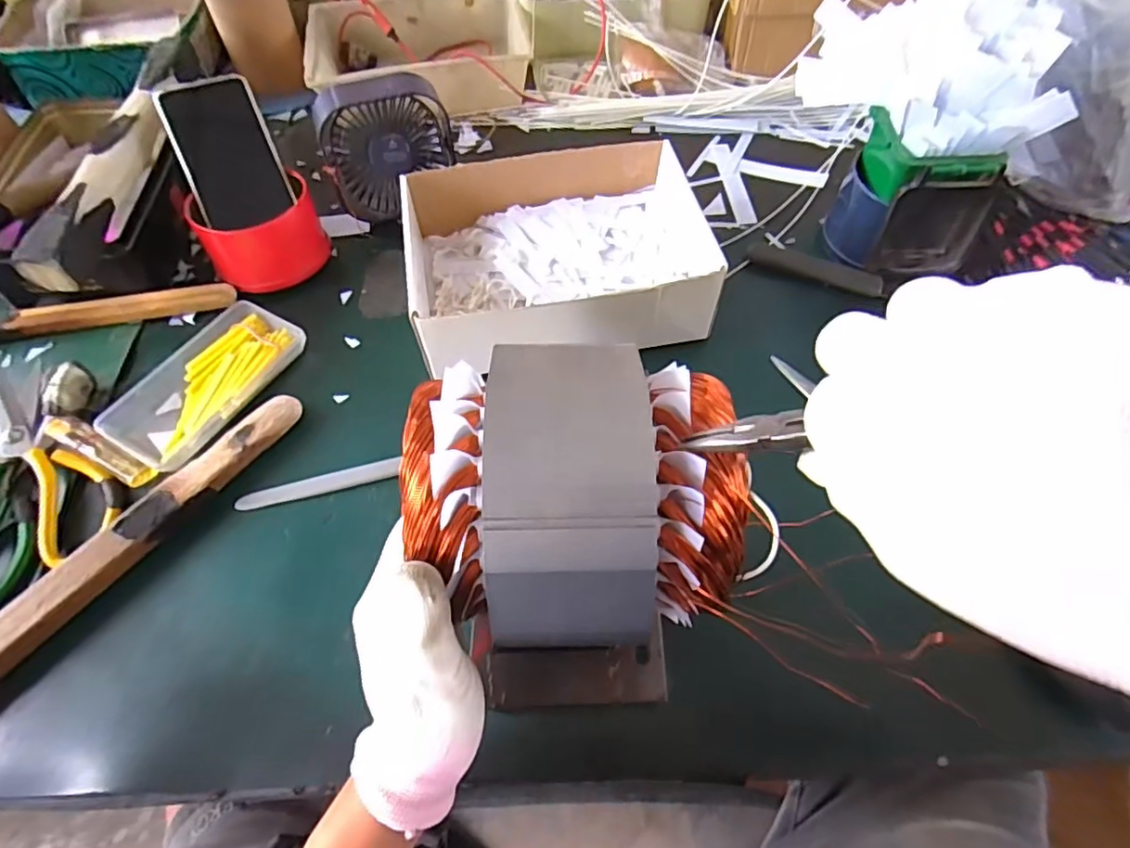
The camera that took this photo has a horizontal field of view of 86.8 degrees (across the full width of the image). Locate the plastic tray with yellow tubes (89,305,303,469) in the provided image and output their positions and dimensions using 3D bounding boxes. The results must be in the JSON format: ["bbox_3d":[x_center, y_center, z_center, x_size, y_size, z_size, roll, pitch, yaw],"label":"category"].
[{"bbox_3d":[-0.292,-0.037,0.489,0.089,0.017,0.152,26,64,15],"label":"plastic tray with yellow tubes"}]

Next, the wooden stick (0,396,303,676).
[{"bbox_3d":[-0.300,0.073,0.413,0.025,0.029,0.270,33,67,18],"label":"wooden stick"}]

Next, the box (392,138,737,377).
[{"bbox_3d":[-0.008,-0.143,0.515,0.241,0.077,0.196,-10,61,-5],"label":"box"}]

